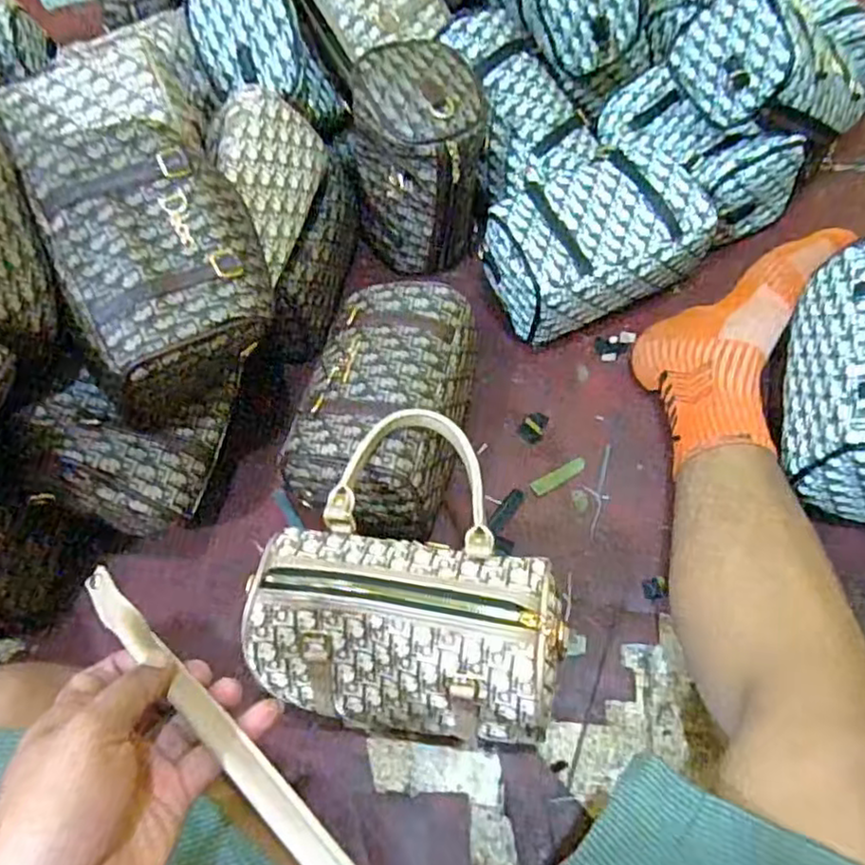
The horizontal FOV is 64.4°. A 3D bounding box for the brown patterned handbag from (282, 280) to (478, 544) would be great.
[{"bbox_3d":[-0.039,-0.026,0.634,0.152,0.107,0.237,8,58,11],"label":"brown patterned handbag"}]

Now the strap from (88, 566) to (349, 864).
[{"bbox_3d":[-0.075,0.167,0.317,0.320,0.014,0.014,37,65,25],"label":"strap"}]

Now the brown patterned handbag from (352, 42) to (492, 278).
[{"bbox_3d":[-0.011,-0.303,0.767,0.142,0.202,0.133,3,56,5],"label":"brown patterned handbag"}]

